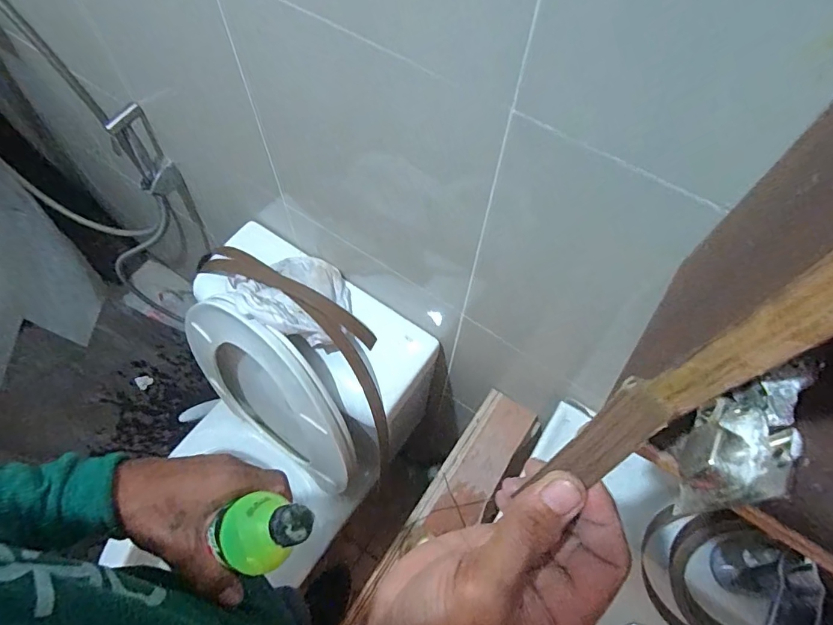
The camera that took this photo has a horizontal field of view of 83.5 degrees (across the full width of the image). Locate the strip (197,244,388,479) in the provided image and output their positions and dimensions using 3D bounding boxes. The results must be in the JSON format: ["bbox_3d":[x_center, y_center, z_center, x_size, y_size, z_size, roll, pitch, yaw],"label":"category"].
[{"bbox_3d":[-0.152,0.029,0.689,0.115,0.110,0.405,-41,70,-21],"label":"strip"}]

